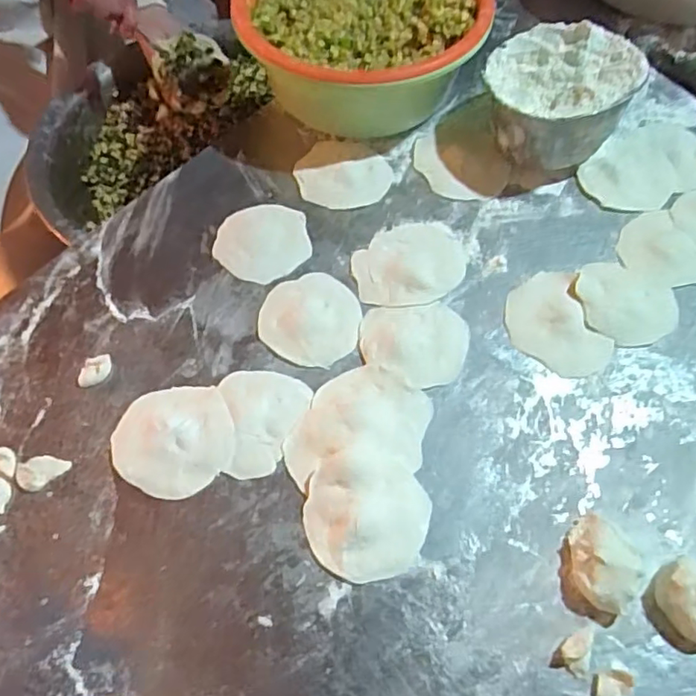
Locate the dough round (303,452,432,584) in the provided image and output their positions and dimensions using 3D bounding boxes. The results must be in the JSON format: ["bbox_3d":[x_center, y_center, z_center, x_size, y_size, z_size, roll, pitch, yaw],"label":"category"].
[{"bbox_3d":[0.016,0.132,0.466,0.097,0.016,0.096,-1,61,1],"label":"dough round"}]

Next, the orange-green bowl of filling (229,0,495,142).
[{"bbox_3d":[0.013,-0.347,0.671,0.255,0.127,0.251,-1,61,1],"label":"orange-green bowl of filling"}]

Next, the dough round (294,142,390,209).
[{"bbox_3d":[-0.006,-0.193,0.649,0.103,0.013,0.090,15,63,9],"label":"dough round"}]

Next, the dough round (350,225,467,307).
[{"bbox_3d":[0.063,-0.086,0.590,0.114,0.008,0.094,-14,62,-6],"label":"dough round"}]

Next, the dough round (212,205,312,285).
[{"bbox_3d":[-0.087,-0.112,0.607,0.097,0.007,0.095,-1,61,1],"label":"dough round"}]

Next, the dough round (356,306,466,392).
[{"bbox_3d":[0.063,-0.003,0.546,0.099,0.007,0.084,-4,61,-1],"label":"dough round"}]

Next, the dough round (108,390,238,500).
[{"bbox_3d":[-0.149,0.077,0.501,0.102,0.014,0.096,-1,61,1],"label":"dough round"}]

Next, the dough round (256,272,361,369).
[{"bbox_3d":[-0.035,-0.032,0.560,0.093,0.009,0.100,-1,61,1],"label":"dough round"}]

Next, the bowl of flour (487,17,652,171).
[{"bbox_3d":[0.220,-0.263,0.632,0.143,0.096,0.143,-1,61,1],"label":"bowl of flour"}]

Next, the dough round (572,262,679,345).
[{"bbox_3d":[0.267,-0.042,0.565,0.095,0.013,0.085,32,67,17],"label":"dough round"}]

